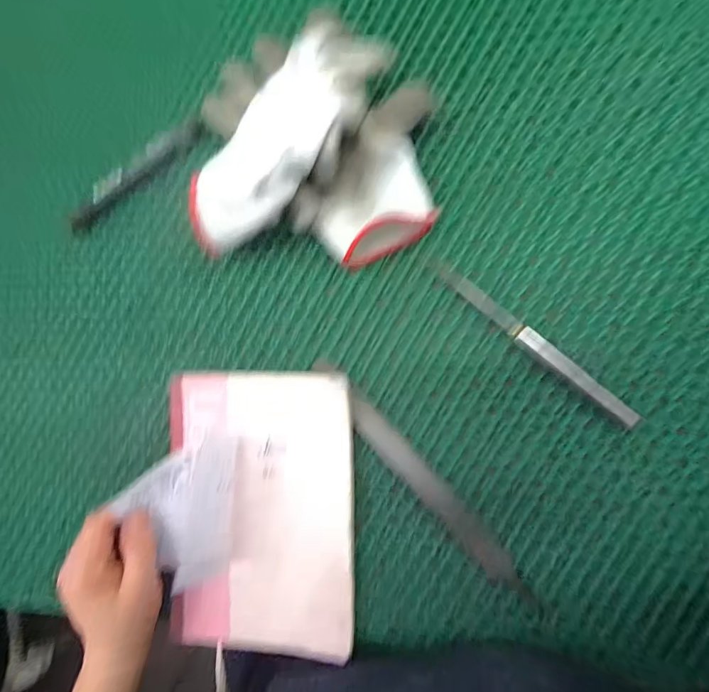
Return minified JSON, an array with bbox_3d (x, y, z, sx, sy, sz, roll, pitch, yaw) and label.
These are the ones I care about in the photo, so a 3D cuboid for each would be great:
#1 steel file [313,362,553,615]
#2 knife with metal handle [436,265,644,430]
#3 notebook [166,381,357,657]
[{"bbox_3d":[0.051,0.101,0.297,0.025,0.006,0.233,-44,82,5],"label":"steel file"},{"bbox_3d":[0.127,-0.003,0.280,0.165,0.014,0.013,42,94,8],"label":"knife with metal handle"},{"bbox_3d":[-0.073,0.129,0.310,0.145,0.015,0.211,-1,91,8],"label":"notebook"}]

